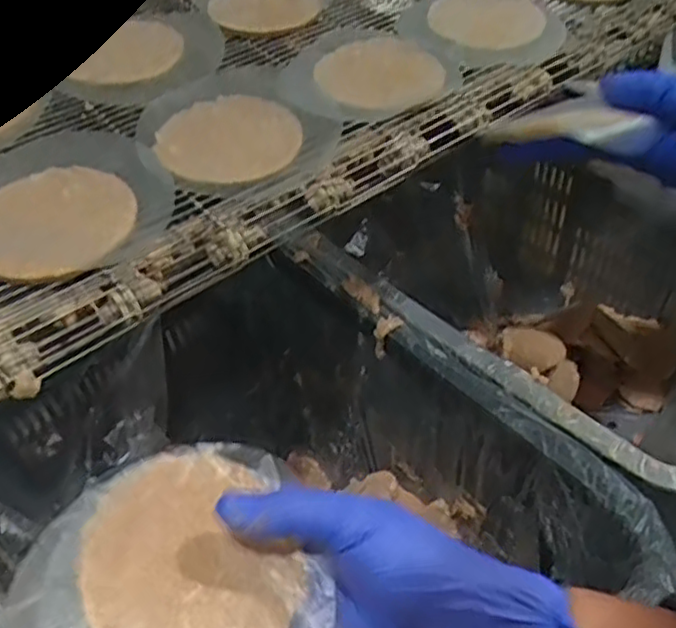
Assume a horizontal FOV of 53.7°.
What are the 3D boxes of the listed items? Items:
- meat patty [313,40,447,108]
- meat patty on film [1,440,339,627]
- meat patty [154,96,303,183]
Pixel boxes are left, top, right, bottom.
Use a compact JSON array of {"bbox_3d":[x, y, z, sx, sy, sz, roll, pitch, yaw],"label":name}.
[{"bbox_3d":[0.029,-0.167,0.460,0.085,0.009,0.078,3,47,7],"label":"meat patty"},{"bbox_3d":[-0.069,0.117,0.274,0.114,0.032,0.126,-11,47,-6],"label":"meat patty on film"},{"bbox_3d":[-0.064,-0.106,0.407,0.082,0.010,0.082,-2,46,2],"label":"meat patty"}]

